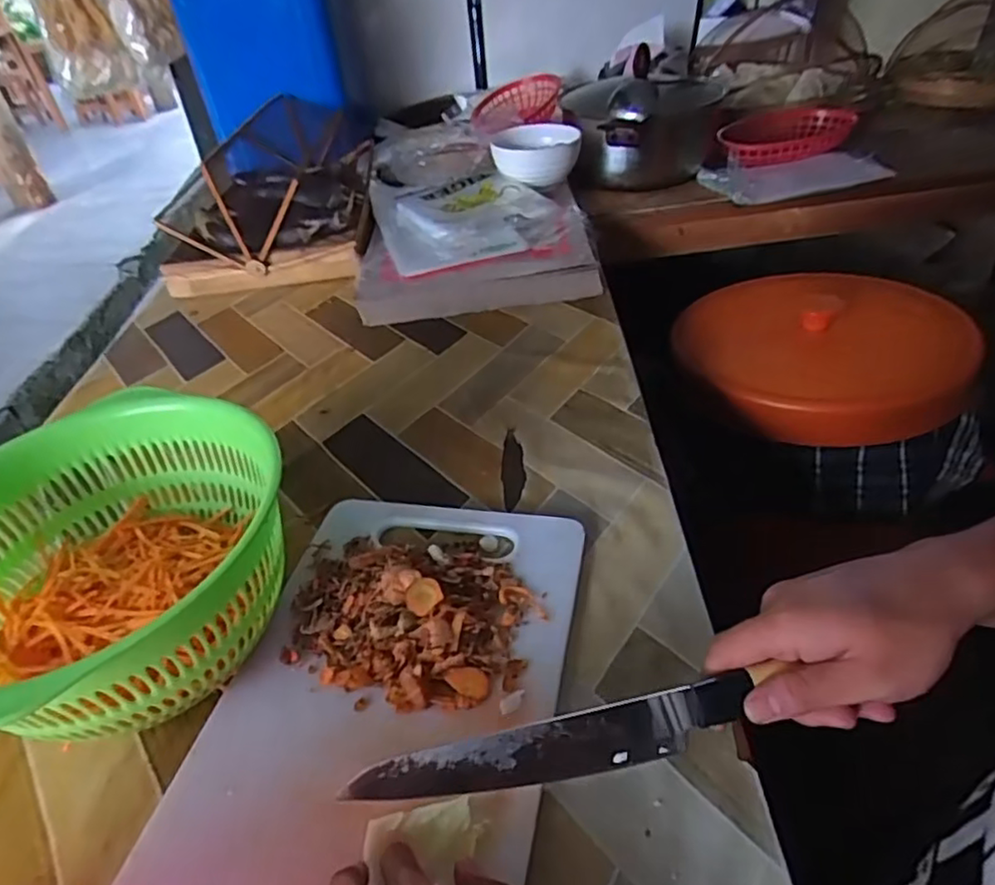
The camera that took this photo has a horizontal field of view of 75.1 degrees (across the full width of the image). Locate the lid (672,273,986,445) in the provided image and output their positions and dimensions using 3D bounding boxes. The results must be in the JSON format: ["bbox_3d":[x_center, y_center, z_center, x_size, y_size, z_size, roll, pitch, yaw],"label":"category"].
[{"bbox_3d":[0.364,-0.126,0.757,0.284,0.069,0.291,3,41,11],"label":"lid"}]

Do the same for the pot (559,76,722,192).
[{"bbox_3d":[0.206,-0.459,0.940,0.210,0.146,0.183,4,41,12],"label":"pot"}]

